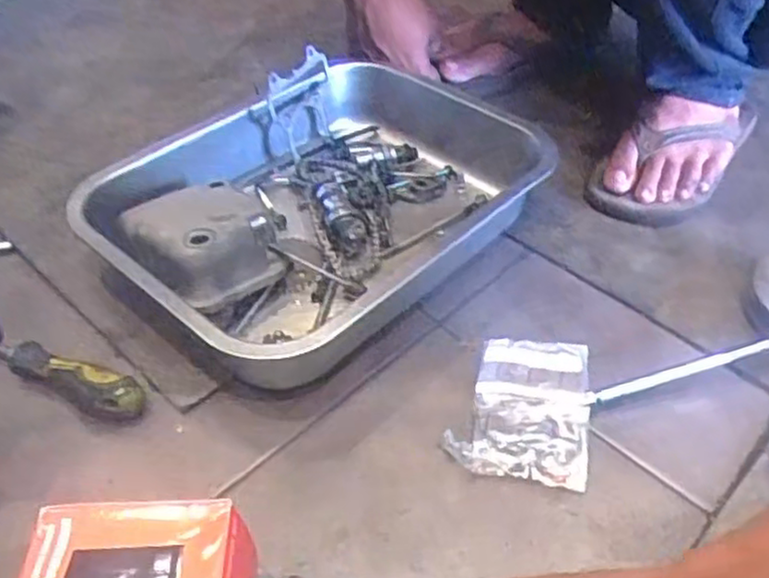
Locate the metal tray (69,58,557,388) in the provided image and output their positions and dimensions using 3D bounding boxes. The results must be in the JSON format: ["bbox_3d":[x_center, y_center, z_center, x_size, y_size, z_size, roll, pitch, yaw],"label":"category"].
[{"bbox_3d":[-0.047,-0.078,0.628,0.263,0.078,0.376,34,54,29],"label":"metal tray"}]

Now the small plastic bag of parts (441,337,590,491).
[{"bbox_3d":[0.097,0.080,0.513,0.089,0.022,0.119,10,45,9],"label":"small plastic bag of parts"}]

